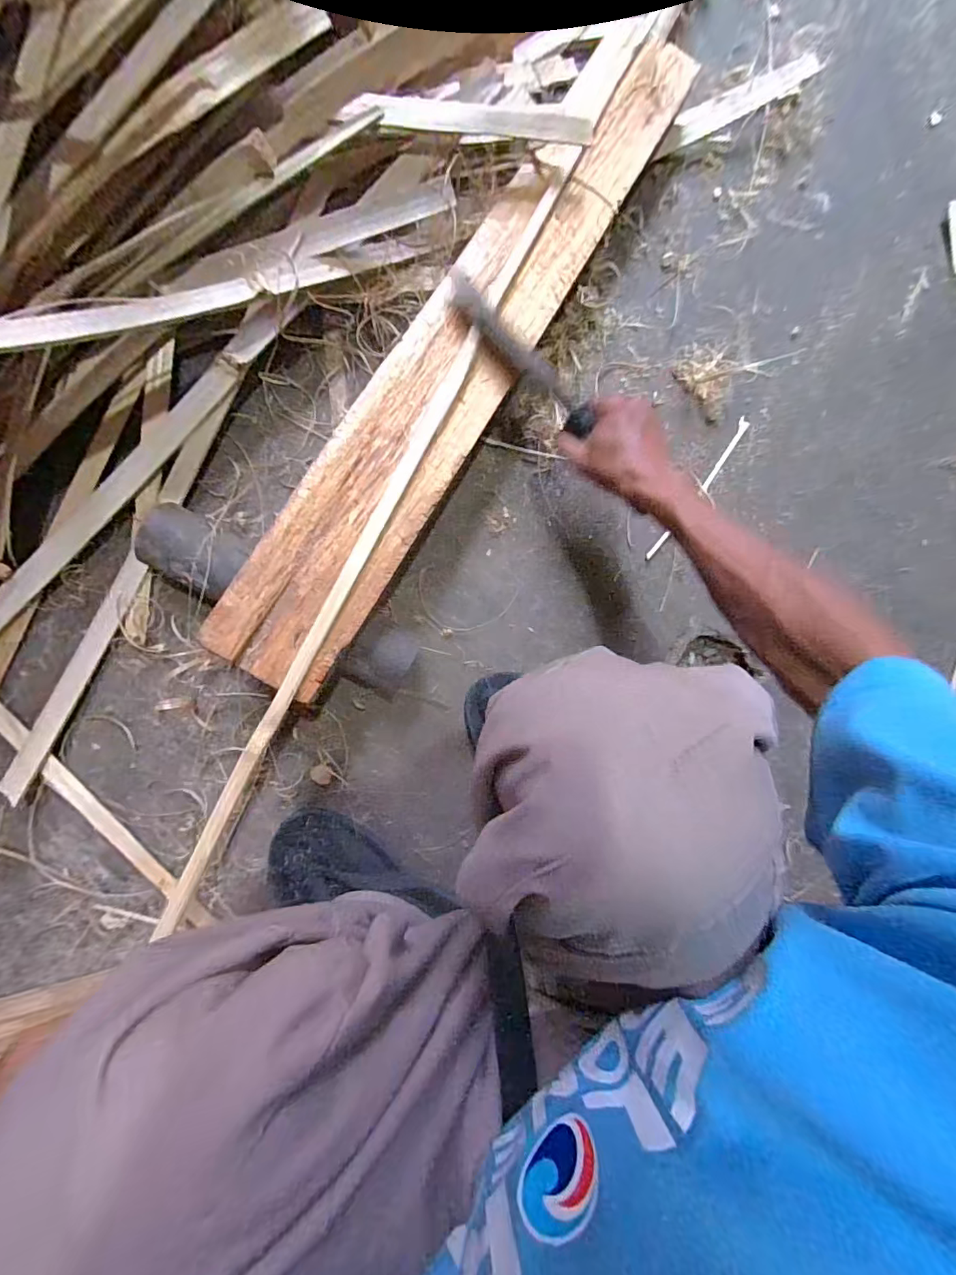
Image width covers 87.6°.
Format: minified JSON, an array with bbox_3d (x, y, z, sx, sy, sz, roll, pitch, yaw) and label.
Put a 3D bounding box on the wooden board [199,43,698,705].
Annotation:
[{"bbox_3d":[0.003,-0.298,0.502,0.109,0.017,0.777,32,81,-8],"label":"wooden board"}]

